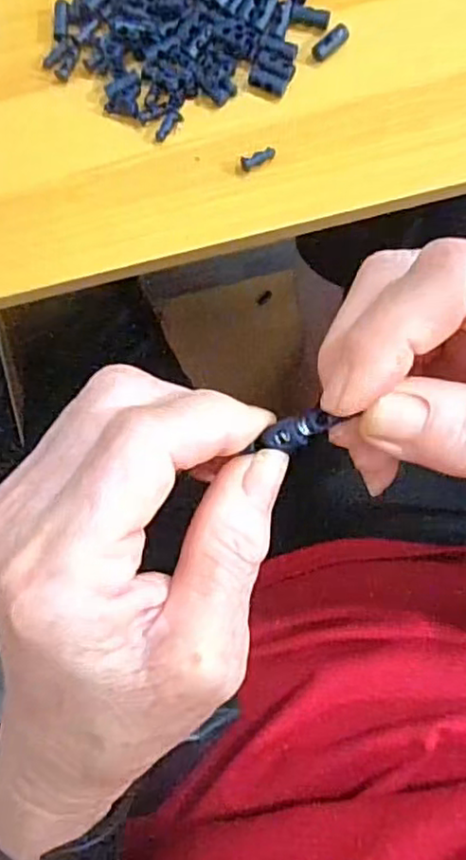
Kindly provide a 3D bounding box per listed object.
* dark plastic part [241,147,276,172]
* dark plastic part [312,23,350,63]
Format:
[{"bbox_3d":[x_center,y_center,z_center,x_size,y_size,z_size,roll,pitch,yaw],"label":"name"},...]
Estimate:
[{"bbox_3d":[0.012,-0.131,0.313,0.017,0.004,0.006,-23,84,1],"label":"dark plastic part"},{"bbox_3d":[0.047,-0.186,0.313,0.020,0.005,0.009,-41,84,-1],"label":"dark plastic part"}]

